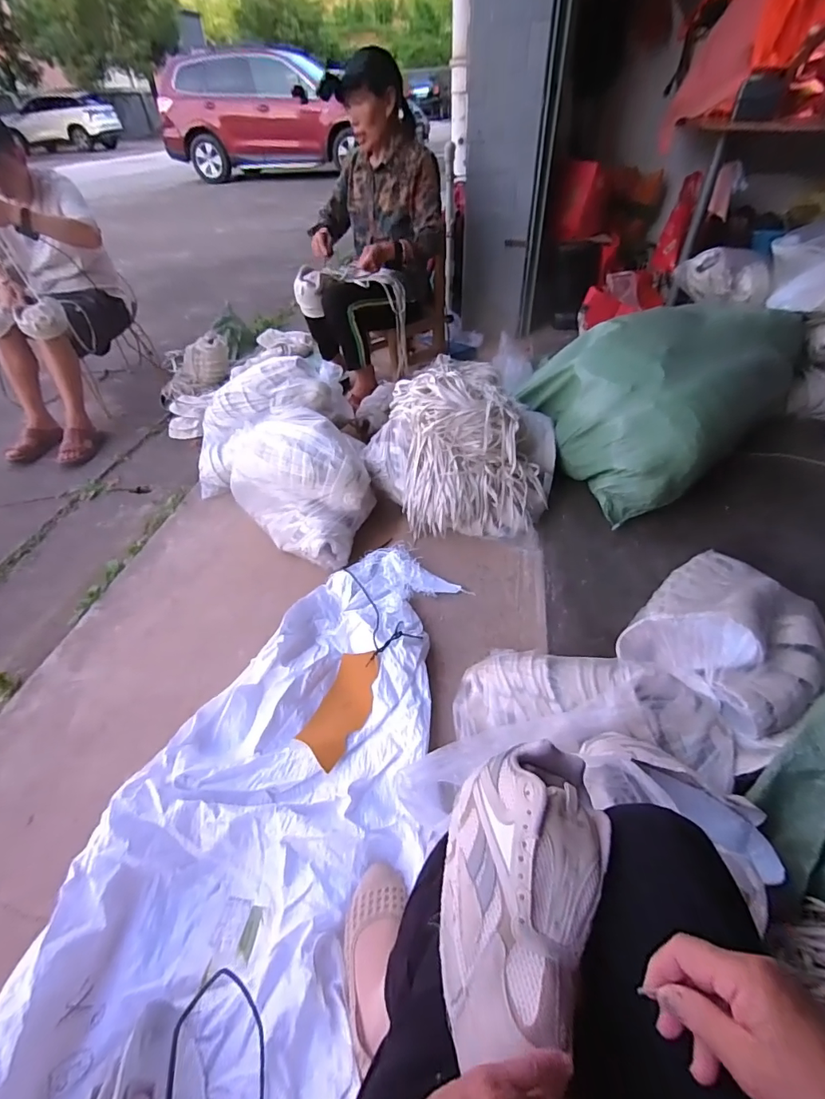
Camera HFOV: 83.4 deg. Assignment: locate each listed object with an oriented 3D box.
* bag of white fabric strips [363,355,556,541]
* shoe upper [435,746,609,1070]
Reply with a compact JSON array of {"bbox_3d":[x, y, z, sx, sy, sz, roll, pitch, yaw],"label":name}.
[{"bbox_3d":[0.136,-0.275,1.292,0.499,0.300,0.426,12,47,15],"label":"bag of white fabric strips"},{"bbox_3d":[0.089,0.265,0.381,0.125,0.070,0.220,13,47,15],"label":"shoe upper"}]

